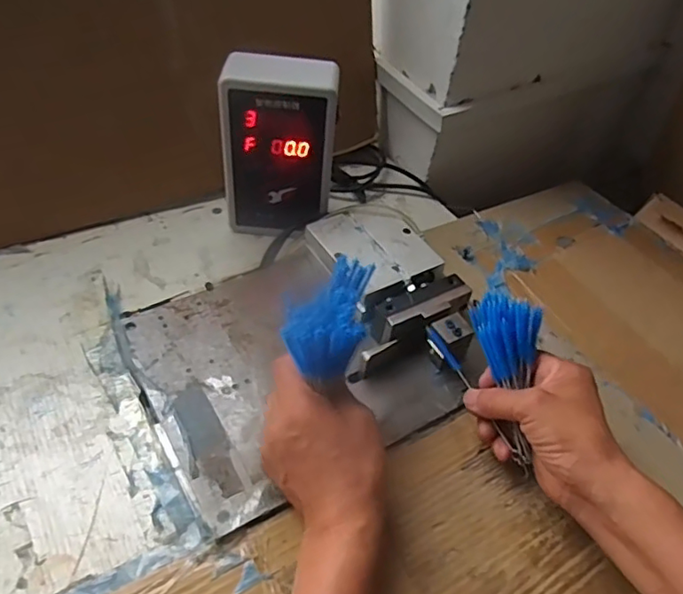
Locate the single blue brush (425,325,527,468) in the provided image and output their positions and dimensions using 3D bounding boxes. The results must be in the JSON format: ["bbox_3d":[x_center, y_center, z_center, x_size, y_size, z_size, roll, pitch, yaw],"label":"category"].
[{"bbox_3d":[0.107,0.078,0.472,0.006,0.013,0.136,-18,57,-22],"label":"single blue brush"}]

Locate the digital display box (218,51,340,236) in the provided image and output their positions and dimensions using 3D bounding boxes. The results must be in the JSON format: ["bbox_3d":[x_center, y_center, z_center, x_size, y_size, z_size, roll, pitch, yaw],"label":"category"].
[{"bbox_3d":[-0.062,-0.145,0.577,0.106,0.174,0.049,5,45,-1],"label":"digital display box"}]

